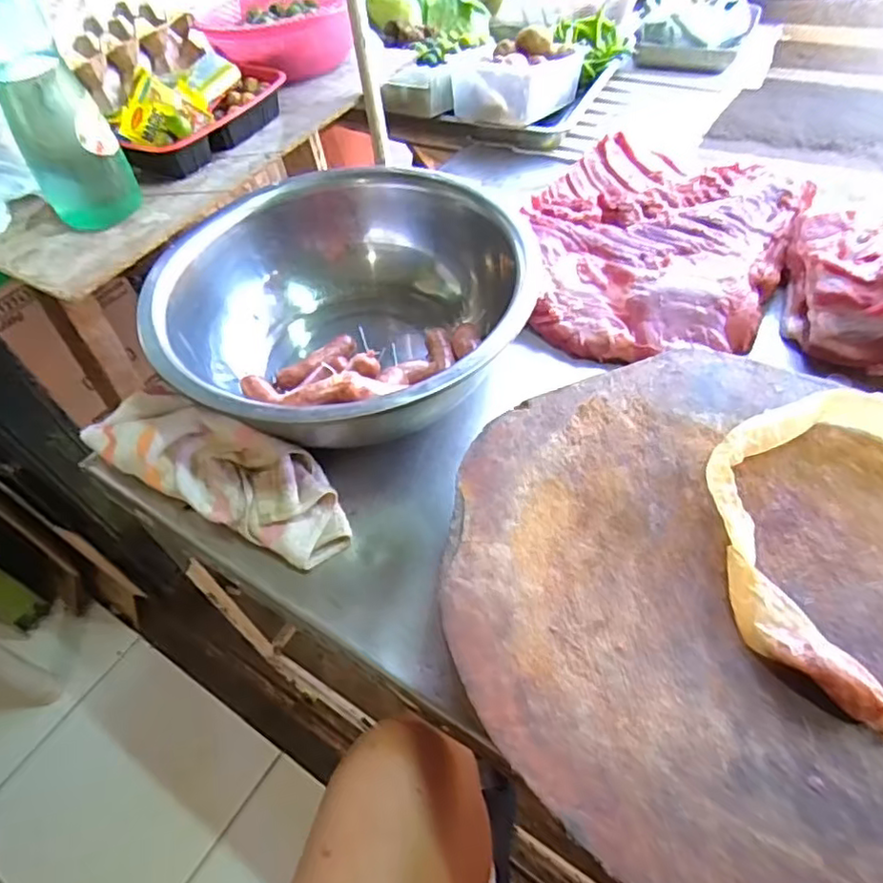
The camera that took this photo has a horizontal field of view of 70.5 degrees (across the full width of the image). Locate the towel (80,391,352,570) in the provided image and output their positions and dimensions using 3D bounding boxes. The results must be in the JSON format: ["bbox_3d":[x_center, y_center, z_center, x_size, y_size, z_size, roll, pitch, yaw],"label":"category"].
[{"bbox_3d":[-0.211,0.022,0.596,0.277,0.058,0.093,20,58,22],"label":"towel"}]

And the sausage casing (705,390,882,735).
[{"bbox_3d":[0.273,0.056,0.398,0.209,0.038,0.201,-21,51,-11],"label":"sausage casing"}]

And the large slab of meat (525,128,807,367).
[{"bbox_3d":[0.238,-0.229,0.731,0.293,0.066,0.328,23,56,24],"label":"large slab of meat"}]

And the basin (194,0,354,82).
[{"bbox_3d":[-0.222,-0.577,0.871,0.160,0.076,0.162,-3,52,6],"label":"basin"}]

